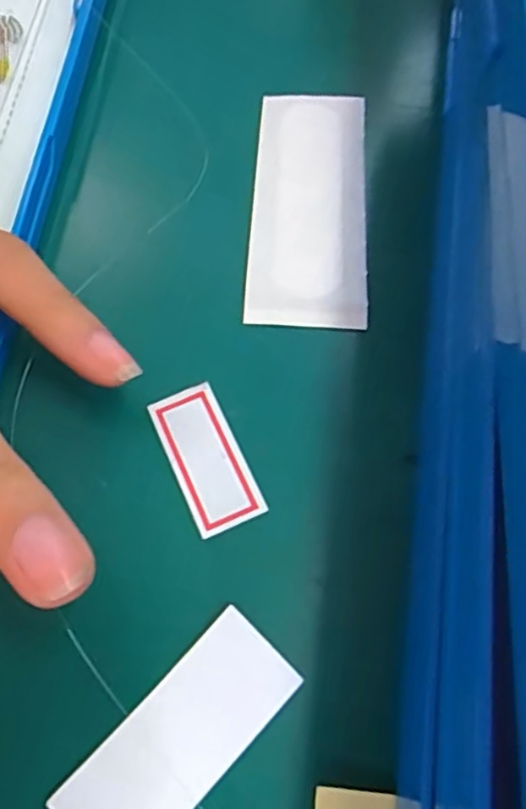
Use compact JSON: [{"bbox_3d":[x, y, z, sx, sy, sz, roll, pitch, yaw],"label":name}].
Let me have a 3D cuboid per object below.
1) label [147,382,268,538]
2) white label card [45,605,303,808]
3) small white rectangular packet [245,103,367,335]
[{"bbox_3d":[-0.013,0.011,0.143,0.015,0.004,0.033,-22,66,-13],"label":"label"},{"bbox_3d":[-0.015,0.061,0.118,0.019,0.004,0.045,41,71,17],"label":"white label card"},{"bbox_3d":[0.012,-0.055,0.178,0.030,0.005,0.081,3,64,2],"label":"small white rectangular packet"}]

